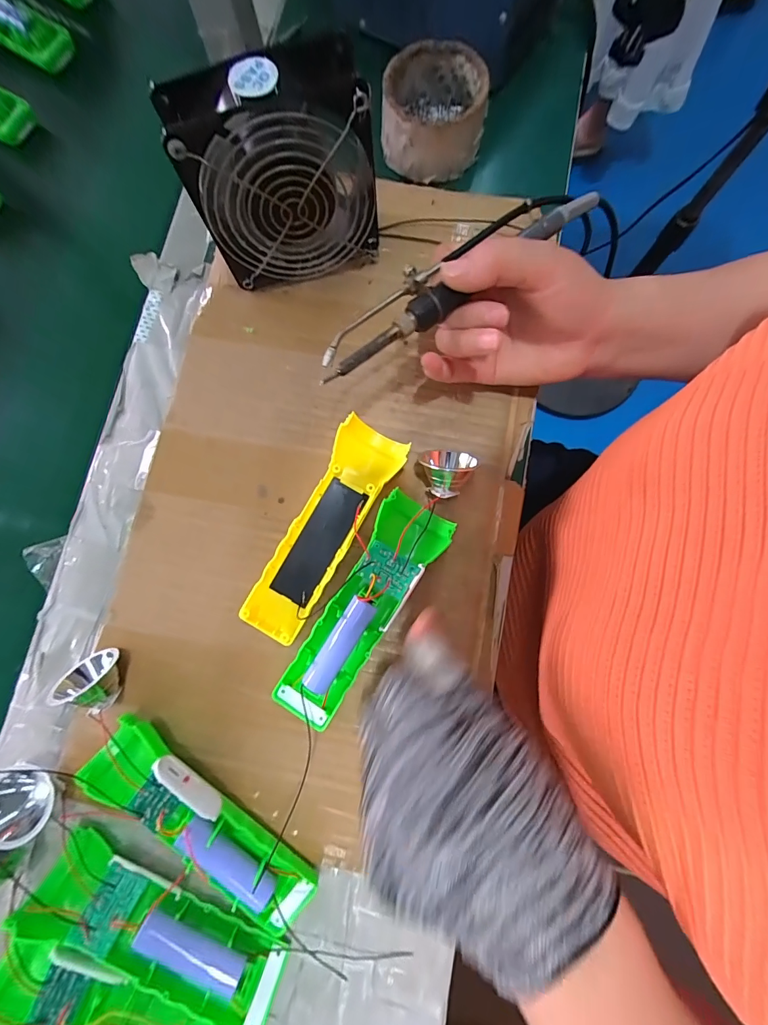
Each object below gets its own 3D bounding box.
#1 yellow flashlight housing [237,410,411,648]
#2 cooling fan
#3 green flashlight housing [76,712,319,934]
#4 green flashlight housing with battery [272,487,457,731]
[{"bbox_3d":[-0.041,0.010,0.291,0.046,0.026,0.163,29,81,5],"label":"yellow flashlight housing"},{"bbox_3d":[-0.069,-0.231,0.286,0.123,0.122,0.055,-13,80,-2],"label":"cooling fan"},{"bbox_3d":[-0.115,0.195,0.254,0.158,0.033,0.044,37,82,6],"label":"green flashlight housing"},{"bbox_3d":[-0.013,0.065,0.277,0.047,0.031,0.163,30,81,5],"label":"green flashlight housing with battery"}]

